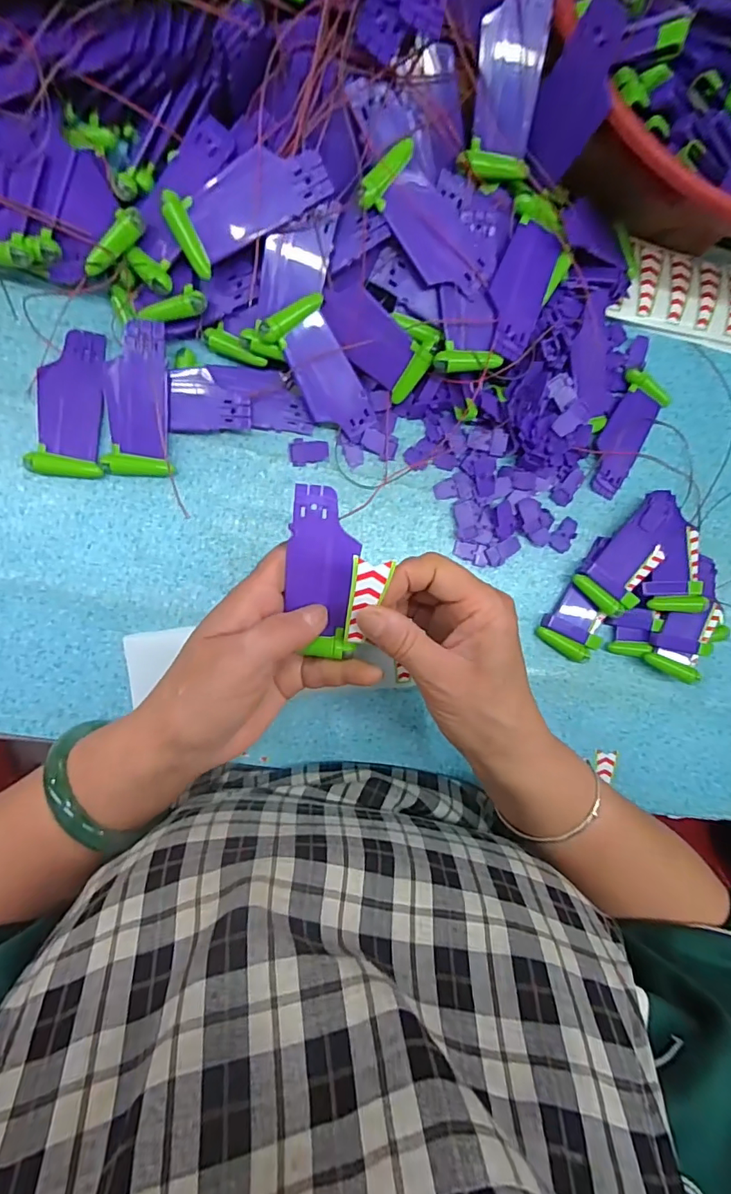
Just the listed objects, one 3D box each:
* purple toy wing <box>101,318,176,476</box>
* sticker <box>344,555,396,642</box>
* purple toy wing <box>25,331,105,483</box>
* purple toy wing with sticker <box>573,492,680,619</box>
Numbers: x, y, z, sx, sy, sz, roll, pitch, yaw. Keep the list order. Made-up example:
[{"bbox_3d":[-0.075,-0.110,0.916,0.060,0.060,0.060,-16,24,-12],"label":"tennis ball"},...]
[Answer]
[{"bbox_3d":[-0.140,-0.121,0.306,0.037,0.009,0.089,7,104,-10],"label":"purple toy wing"},{"bbox_3d":[-0.001,0.003,0.249,0.020,0.005,0.048,11,120,-10],"label":"sticker"},{"bbox_3d":[-0.184,-0.120,0.308,0.038,0.011,0.089,3,91,-9],"label":"purple toy wing"},{"bbox_3d":[0.202,-0.034,0.369,0.040,0.019,0.101,44,85,-8],"label":"purple toy wing with sticker"}]

